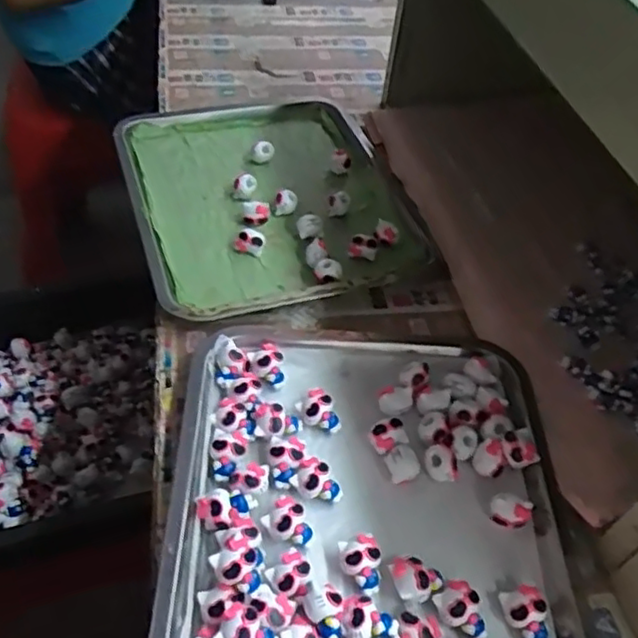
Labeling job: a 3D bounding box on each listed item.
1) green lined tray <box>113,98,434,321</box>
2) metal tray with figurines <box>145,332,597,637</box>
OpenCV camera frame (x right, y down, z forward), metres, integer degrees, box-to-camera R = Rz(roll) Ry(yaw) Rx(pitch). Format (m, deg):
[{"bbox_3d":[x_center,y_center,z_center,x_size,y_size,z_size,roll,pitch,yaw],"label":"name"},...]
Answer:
[{"bbox_3d":[-0.054,-0.130,0.656,0.254,0.028,0.318,-12,51,-16],"label":"green lined tray"},{"bbox_3d":[0.034,0.145,0.411,0.263,0.032,0.347,2,48,-4],"label":"metal tray with figurines"}]

